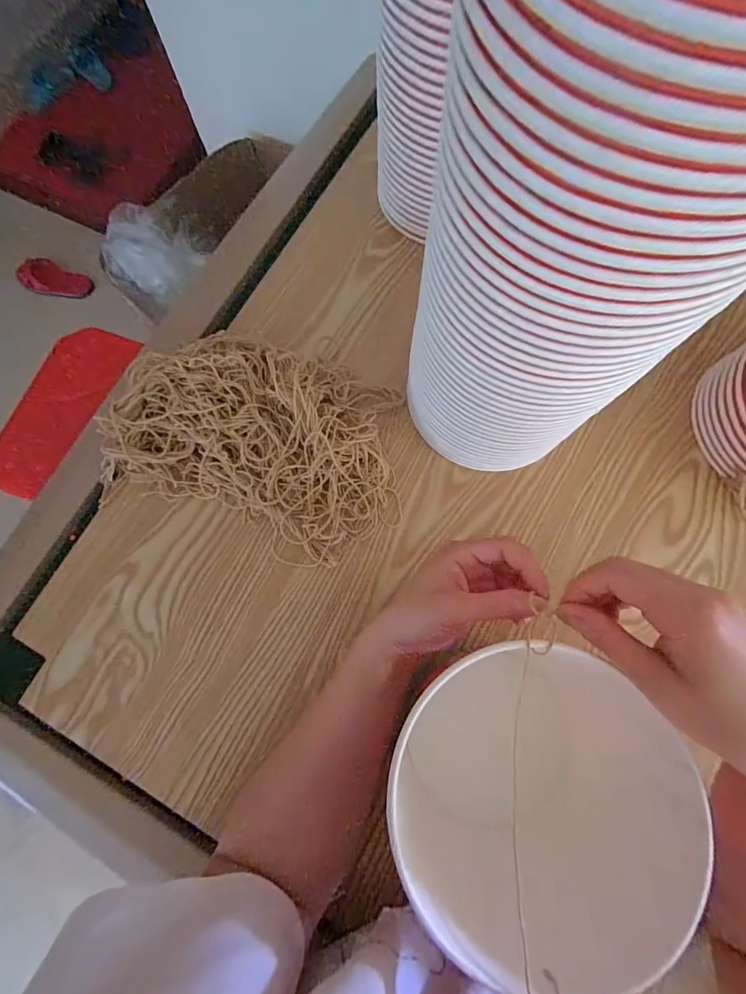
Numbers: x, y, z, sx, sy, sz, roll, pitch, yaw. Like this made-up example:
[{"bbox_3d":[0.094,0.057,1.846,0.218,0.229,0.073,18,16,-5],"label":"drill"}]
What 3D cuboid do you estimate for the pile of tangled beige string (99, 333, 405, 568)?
[{"bbox_3d":[-0.113,-0.051,0.373,0.270,0.059,0.182,10,77,4],"label":"pile of tangled beige string"}]

